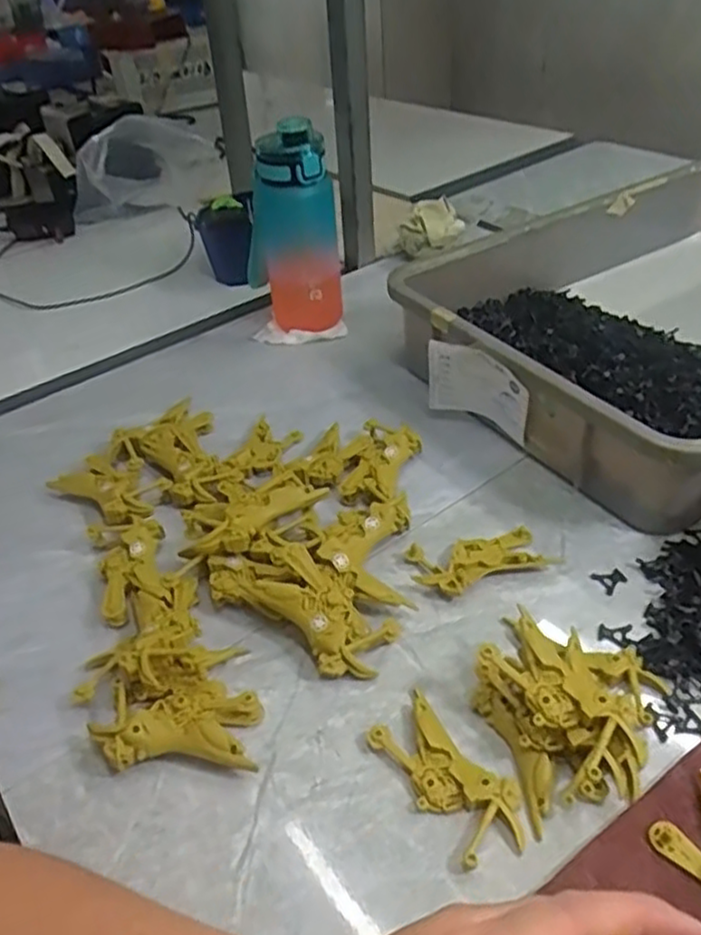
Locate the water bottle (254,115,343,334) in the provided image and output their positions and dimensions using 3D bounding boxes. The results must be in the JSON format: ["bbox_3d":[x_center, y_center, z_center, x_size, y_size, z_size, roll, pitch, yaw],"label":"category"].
[{"bbox_3d":[-0.055,-0.246,0.772,0.079,0.216,0.067,-8,40,-3],"label":"water bottle"}]

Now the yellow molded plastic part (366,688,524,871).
[{"bbox_3d":[0.056,0.174,0.407,0.046,0.010,0.097,-28,44,-25],"label":"yellow molded plastic part"}]

